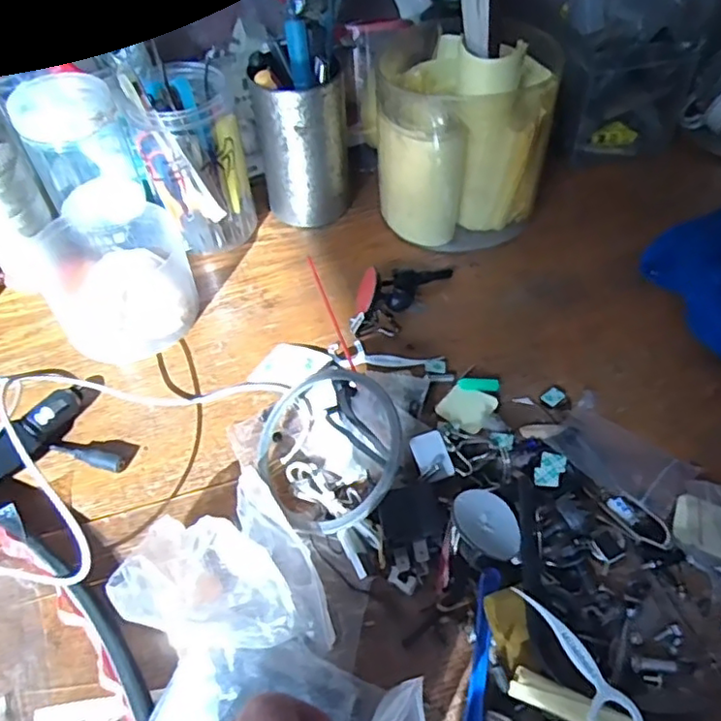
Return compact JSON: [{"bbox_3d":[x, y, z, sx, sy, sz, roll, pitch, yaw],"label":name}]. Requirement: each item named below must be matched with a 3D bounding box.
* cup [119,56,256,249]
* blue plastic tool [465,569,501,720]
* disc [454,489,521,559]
[{"bbox_3d":[-0.123,-0.149,0.464,0.070,0.127,0.071,-17,49,-11],"label":"cup"},{"bbox_3d":[0.052,0.134,0.273,0.009,0.013,0.082,8,50,12],"label":"blue plastic tool"},{"bbox_3d":[0.062,0.079,0.303,0.036,0.004,0.033,16,48,-18],"label":"disc"}]

